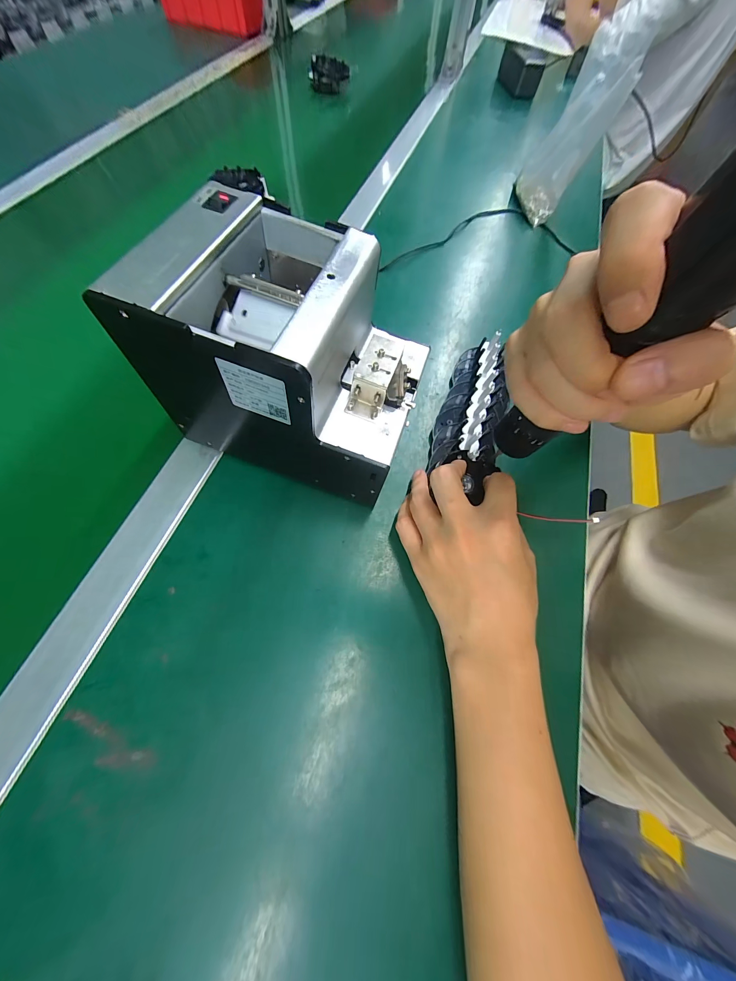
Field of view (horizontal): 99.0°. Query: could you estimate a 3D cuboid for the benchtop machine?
[{"bbox_3d":[-0.050,-0.091,0.245,0.169,0.152,0.122,19,65,1],"label":"benchtop machine"}]

